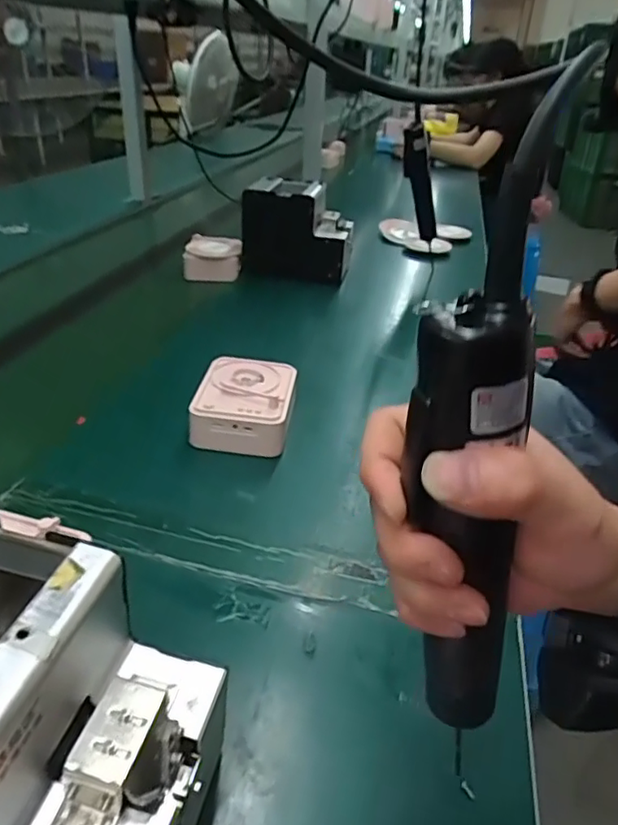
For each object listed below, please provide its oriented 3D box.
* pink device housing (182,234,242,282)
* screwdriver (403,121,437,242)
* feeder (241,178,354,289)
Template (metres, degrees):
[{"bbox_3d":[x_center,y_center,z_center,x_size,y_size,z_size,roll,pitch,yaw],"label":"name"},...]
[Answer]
[{"bbox_3d":[-0.171,-0.278,1.056,0.099,0.057,0.088,2,32,-3],"label":"pink device housing"},{"bbox_3d":[0.200,-0.401,1.056,0.038,0.244,0.034,23,69,28],"label":"screwdriver"},{"bbox_3d":[-0.015,-0.323,1.066,0.191,0.162,0.148,6,32,4],"label":"feeder"}]

